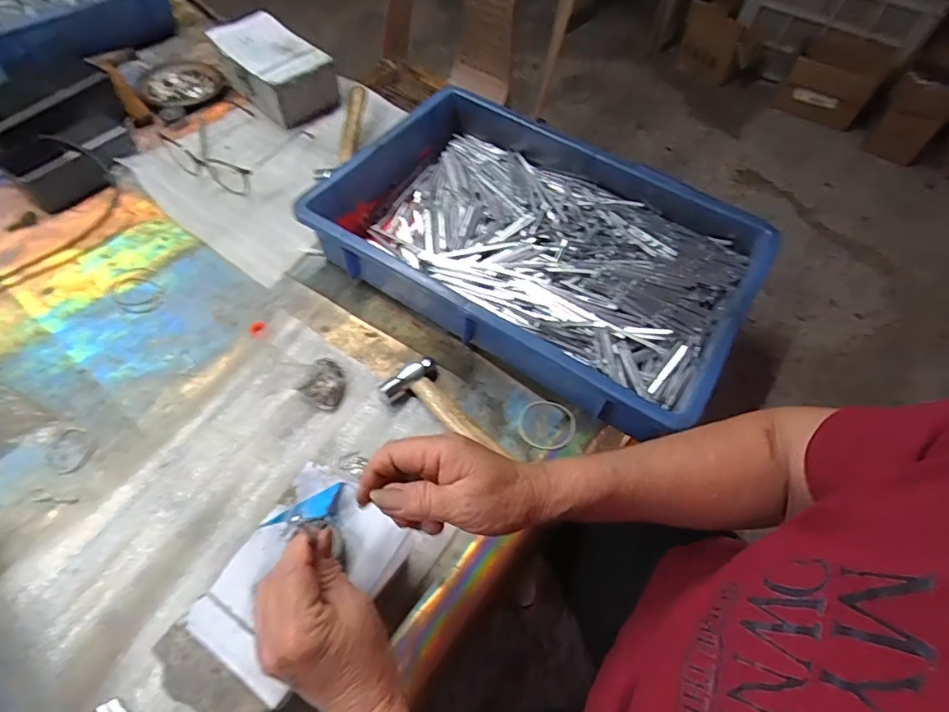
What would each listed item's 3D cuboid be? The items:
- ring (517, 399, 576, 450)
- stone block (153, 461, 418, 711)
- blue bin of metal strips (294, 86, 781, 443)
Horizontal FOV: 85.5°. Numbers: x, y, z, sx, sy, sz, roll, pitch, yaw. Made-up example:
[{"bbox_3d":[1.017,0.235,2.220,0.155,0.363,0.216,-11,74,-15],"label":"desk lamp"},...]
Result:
[{"bbox_3d":[0.069,0.066,0.493,0.053,0.005,0.052,2,57,-3],"label":"ring"},{"bbox_3d":[-0.126,0.171,0.367,0.100,0.048,0.162,28,60,13],"label":"stone block"},{"bbox_3d":[0.064,-0.121,0.562,0.421,0.081,0.280,31,60,15],"label":"blue bin of metal strips"}]

